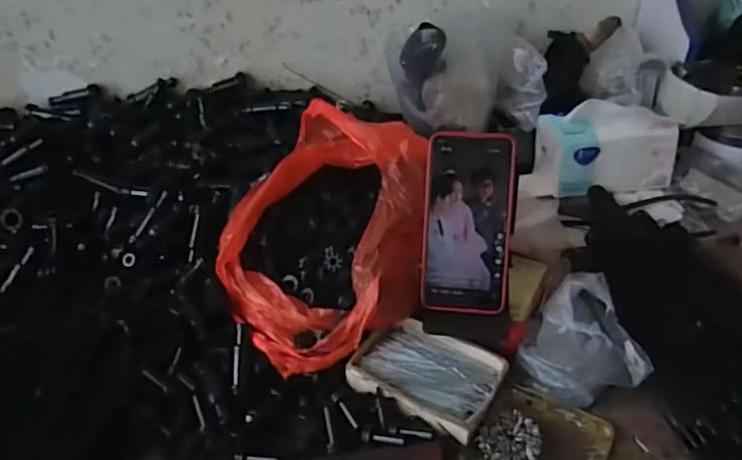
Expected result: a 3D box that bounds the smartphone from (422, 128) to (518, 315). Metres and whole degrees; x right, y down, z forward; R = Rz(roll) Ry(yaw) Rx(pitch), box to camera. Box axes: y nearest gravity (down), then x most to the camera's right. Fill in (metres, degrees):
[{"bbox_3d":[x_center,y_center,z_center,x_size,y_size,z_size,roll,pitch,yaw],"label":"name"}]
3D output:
[{"bbox_3d":[0.088,-0.005,0.546,0.078,0.161,0.009,3,8,9],"label":"smartphone"}]

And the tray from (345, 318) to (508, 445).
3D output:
[{"bbox_3d":[0.051,0.130,0.546,0.125,0.021,0.091,20,45,27],"label":"tray"}]

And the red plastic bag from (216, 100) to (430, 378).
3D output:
[{"bbox_3d":[-0.048,-0.005,0.593,0.213,0.132,0.229,27,49,33],"label":"red plastic bag"}]

